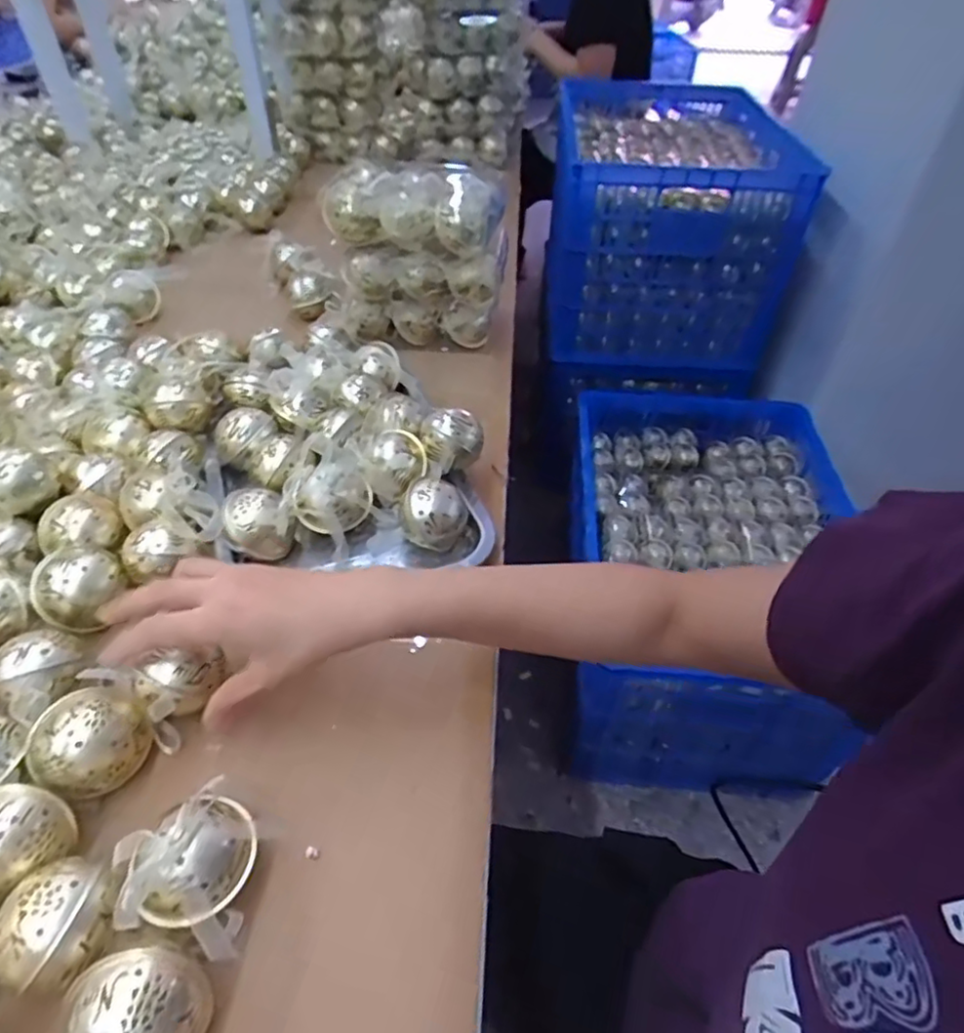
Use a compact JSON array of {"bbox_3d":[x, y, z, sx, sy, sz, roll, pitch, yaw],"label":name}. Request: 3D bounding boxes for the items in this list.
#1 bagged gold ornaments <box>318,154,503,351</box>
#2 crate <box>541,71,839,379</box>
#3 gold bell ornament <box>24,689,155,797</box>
[{"bbox_3d":[-0.072,-0.277,0.685,0.187,0.158,0.093,7,46,5],"label":"bagged gold ornaments"},{"bbox_3d":[0.396,-0.720,1.484,0.452,0.397,0.699,3,45,1],"label":"crate"},{"bbox_3d":[-0.226,0.131,0.363,0.046,0.048,0.058,29,51,24],"label":"gold bell ornament"}]

